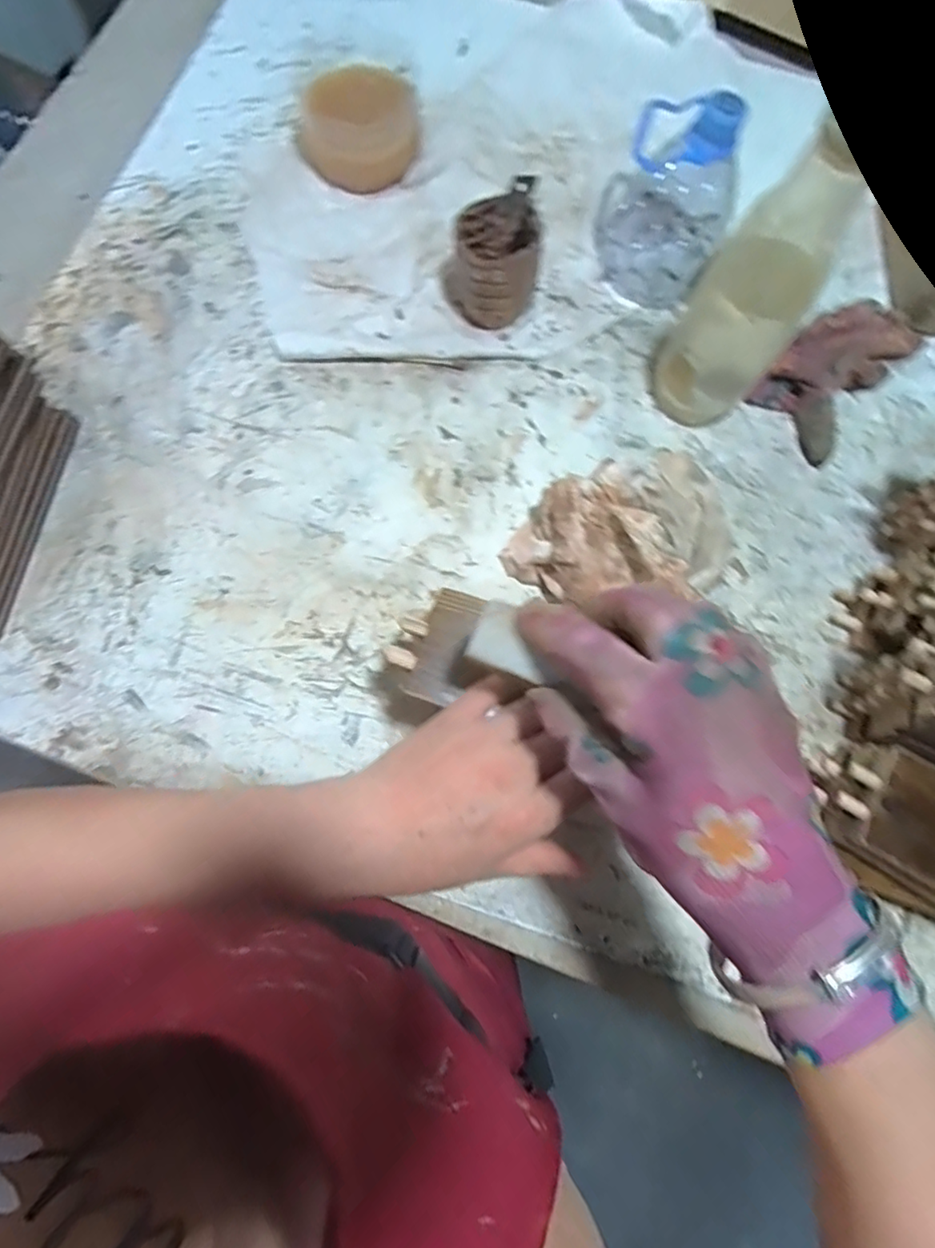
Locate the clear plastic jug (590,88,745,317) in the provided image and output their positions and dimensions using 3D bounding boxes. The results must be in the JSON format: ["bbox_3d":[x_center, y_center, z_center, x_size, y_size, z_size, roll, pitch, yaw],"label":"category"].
[{"bbox_3d":[0.159,-0.341,0.463,0.096,0.125,0.097,14,77,2],"label":"clear plastic jug"}]

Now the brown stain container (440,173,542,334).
[{"bbox_3d":[0.018,-0.289,0.473,0.075,0.079,0.066,-1,77,-1],"label":"brown stain container"}]

